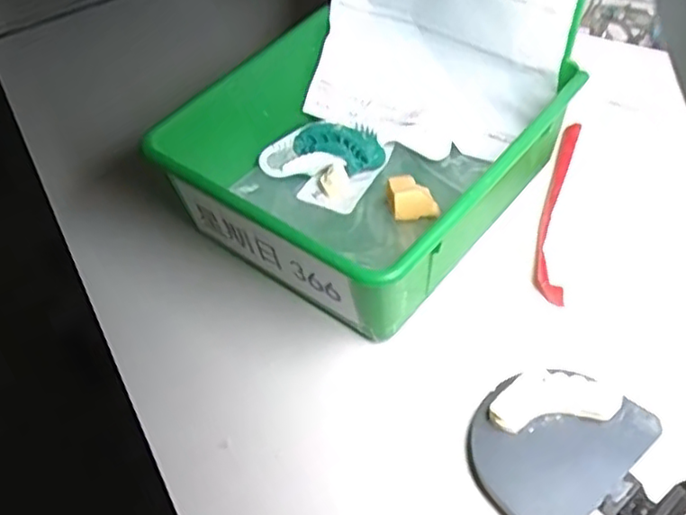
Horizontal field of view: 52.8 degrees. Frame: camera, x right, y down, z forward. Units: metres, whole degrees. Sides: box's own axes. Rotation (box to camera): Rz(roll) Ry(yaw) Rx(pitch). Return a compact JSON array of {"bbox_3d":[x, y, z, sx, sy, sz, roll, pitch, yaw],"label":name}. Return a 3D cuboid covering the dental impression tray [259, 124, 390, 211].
[{"bbox_3d":[-0.010,-0.057,0.385,0.058,0.020,0.048,18,54,20],"label":"dental impression tray"}]

